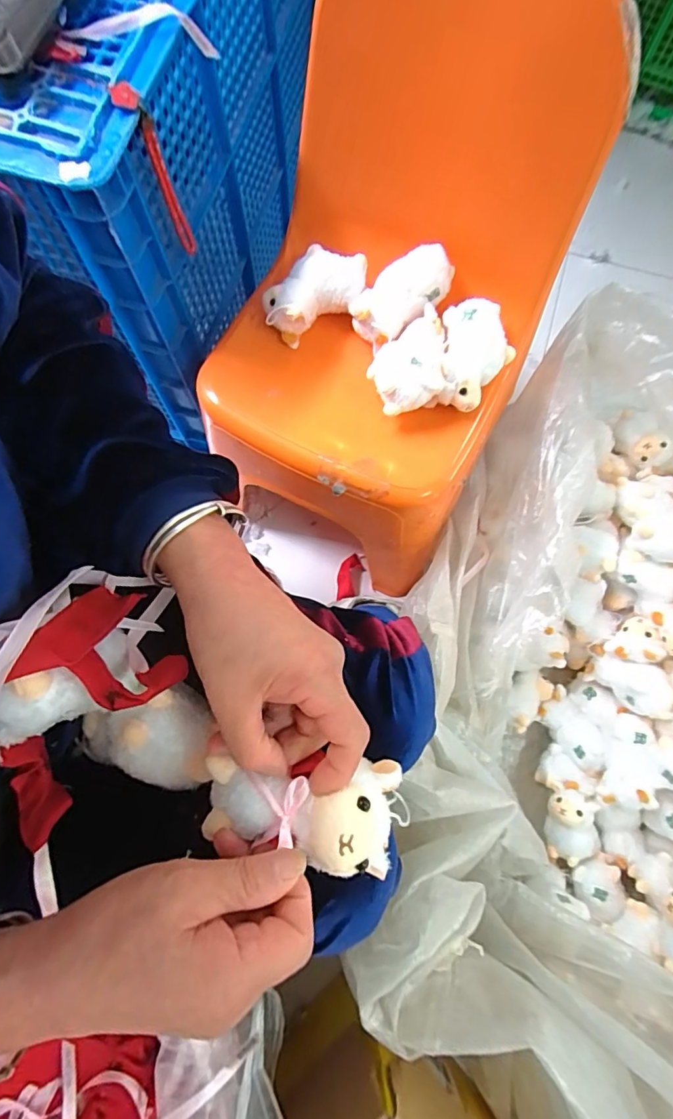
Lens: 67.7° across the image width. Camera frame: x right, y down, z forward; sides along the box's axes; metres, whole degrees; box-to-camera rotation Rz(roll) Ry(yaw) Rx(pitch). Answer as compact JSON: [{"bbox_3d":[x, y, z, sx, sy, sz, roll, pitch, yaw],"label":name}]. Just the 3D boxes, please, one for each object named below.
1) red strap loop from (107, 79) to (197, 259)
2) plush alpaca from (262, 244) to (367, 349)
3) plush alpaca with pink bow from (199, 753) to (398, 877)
[{"bbox_3d":[-0.164,-0.351,0.464,0.027,0.145,0.021,-21,77,-6],"label":"red strap loop"},{"bbox_3d":[-0.025,-0.304,0.586,0.125,0.062,0.074,-43,80,-10],"label":"plush alpaca"},{"bbox_3d":[-0.022,0.141,0.283,0.108,0.037,0.056,5,76,6],"label":"plush alpaca with pink bow"}]

